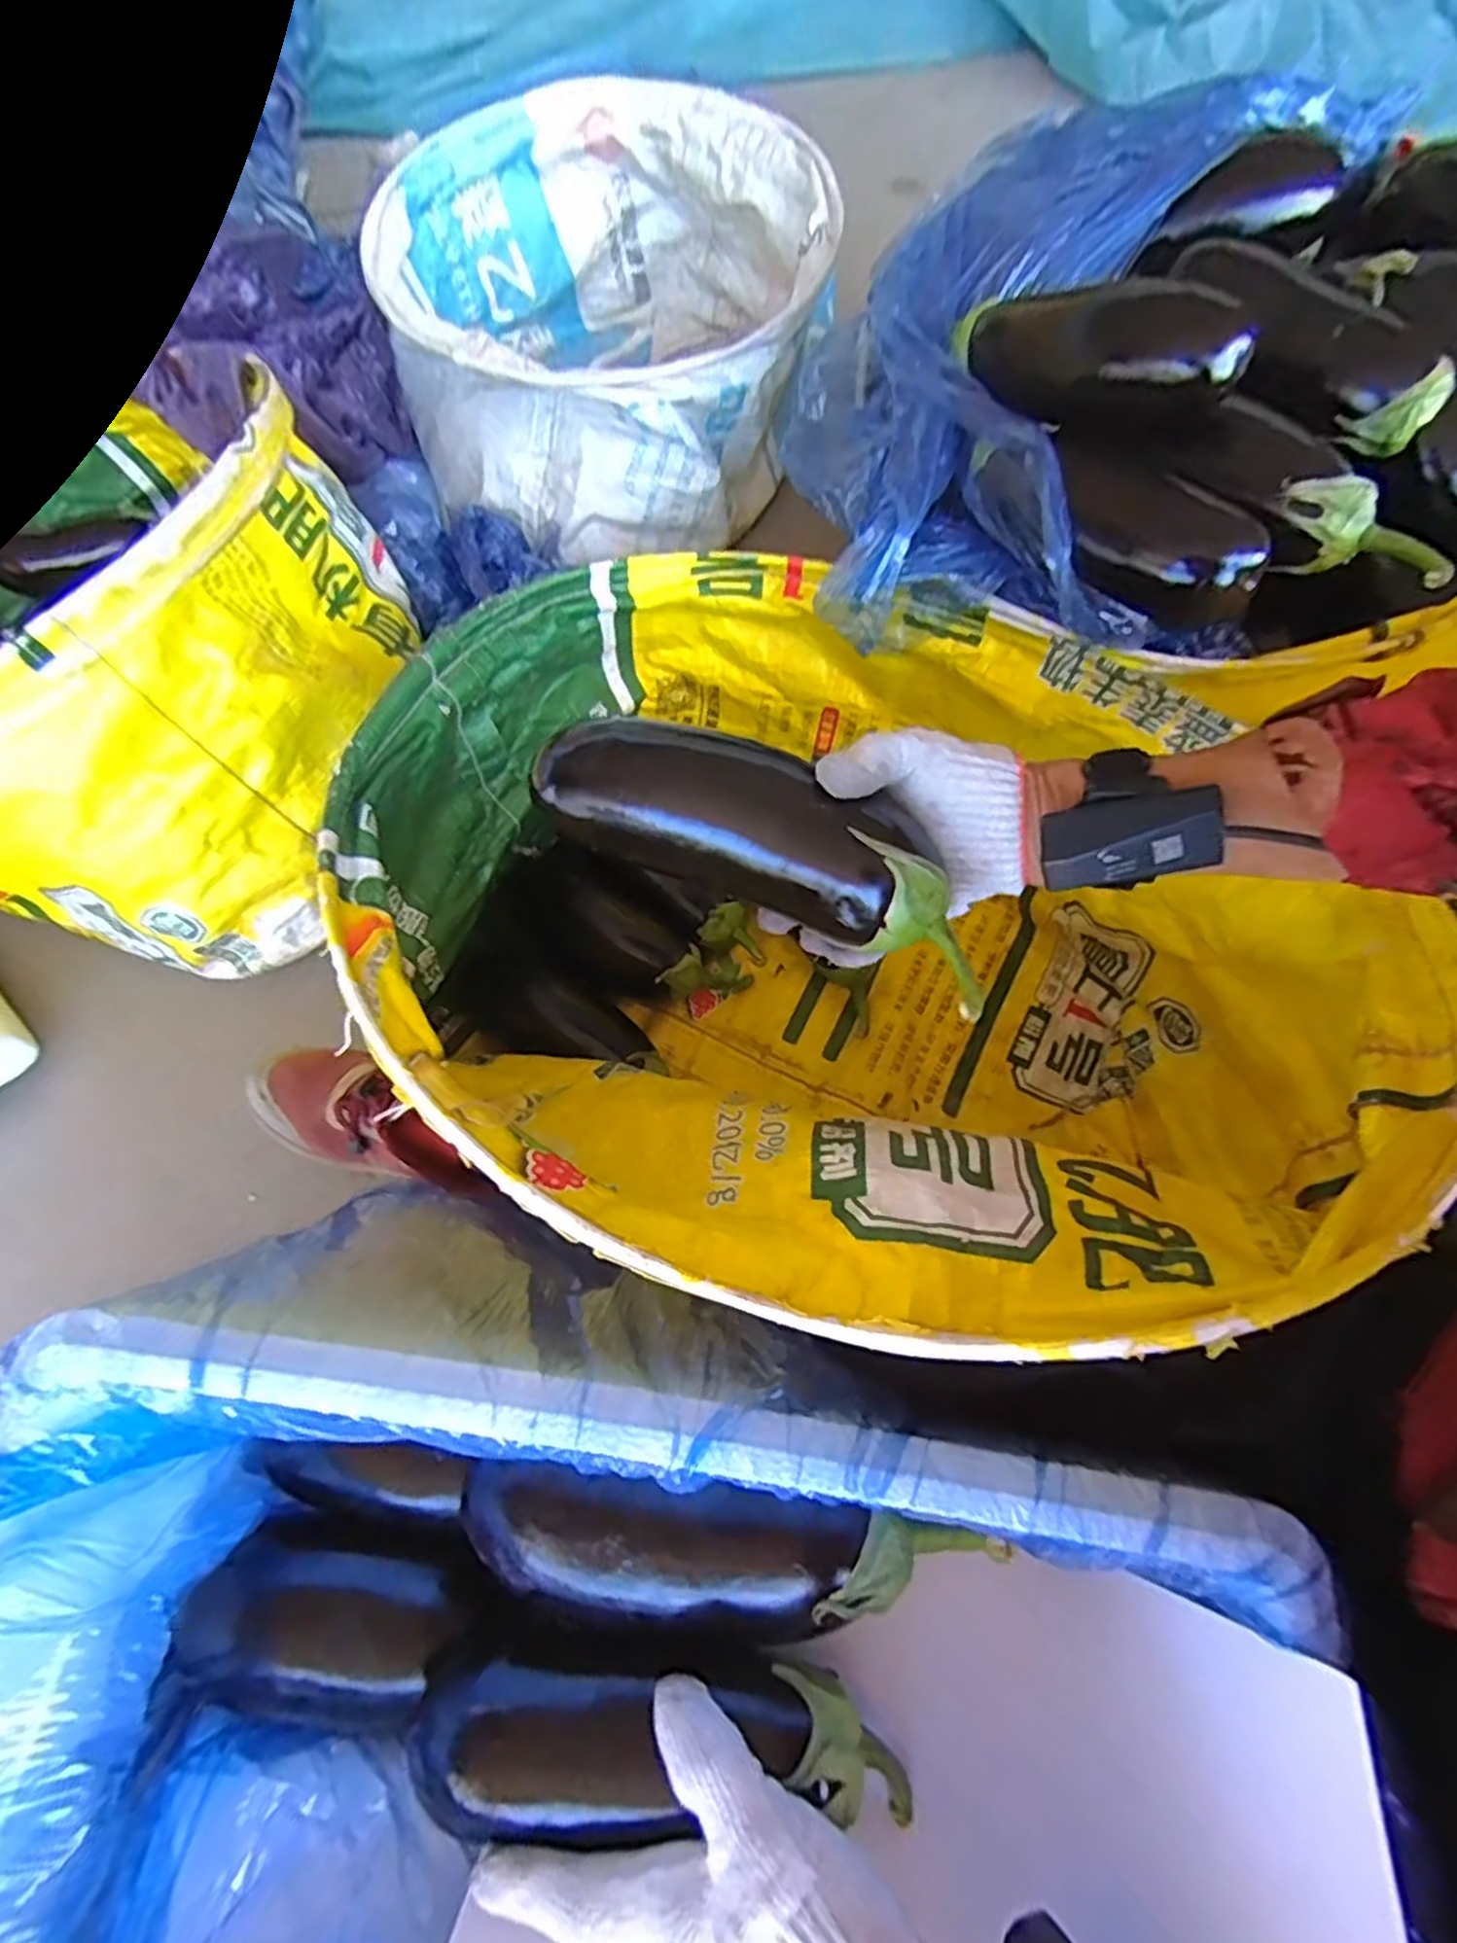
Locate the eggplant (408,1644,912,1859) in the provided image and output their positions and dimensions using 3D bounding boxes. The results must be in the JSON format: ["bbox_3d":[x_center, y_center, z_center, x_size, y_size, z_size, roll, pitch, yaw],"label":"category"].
[{"bbox_3d":[-0.036,0.324,0.318,0.205,0.053,0.058,-5,67,5],"label":"eggplant"}]

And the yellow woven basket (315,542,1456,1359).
[{"bbox_3d":[0.080,-0.025,0.533,0.601,0.340,0.488,21,70,11],"label":"yellow woven basket"}]

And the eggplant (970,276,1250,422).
[{"bbox_3d":[0.225,-0.392,0.475,0.058,0.062,0.193,-41,50,-14],"label":"eggplant"}]

